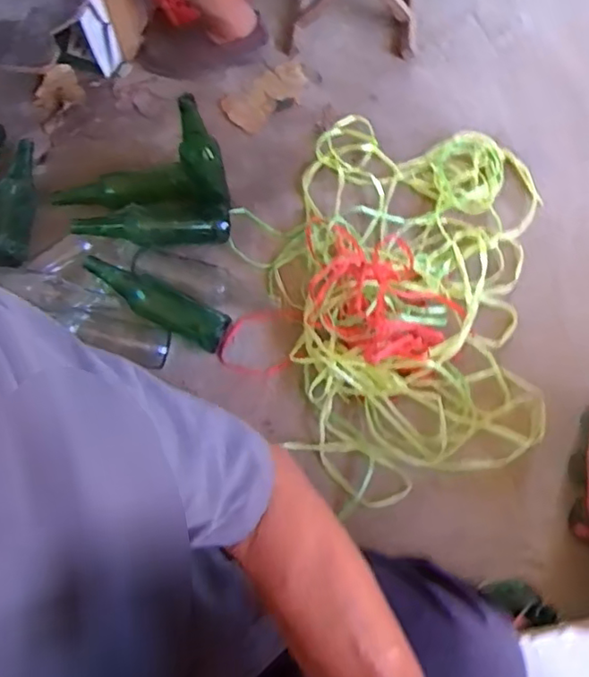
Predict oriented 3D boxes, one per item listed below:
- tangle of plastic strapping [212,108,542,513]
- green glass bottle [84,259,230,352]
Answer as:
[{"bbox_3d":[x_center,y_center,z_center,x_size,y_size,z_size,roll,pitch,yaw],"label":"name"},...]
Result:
[{"bbox_3d":[0.152,-0.103,0.998,0.504,0.091,0.667,8,67,6],"label":"tangle of plastic strapping"},{"bbox_3d":[-0.229,-0.061,1.004,0.267,0.059,0.071,25,70,13],"label":"green glass bottle"}]

